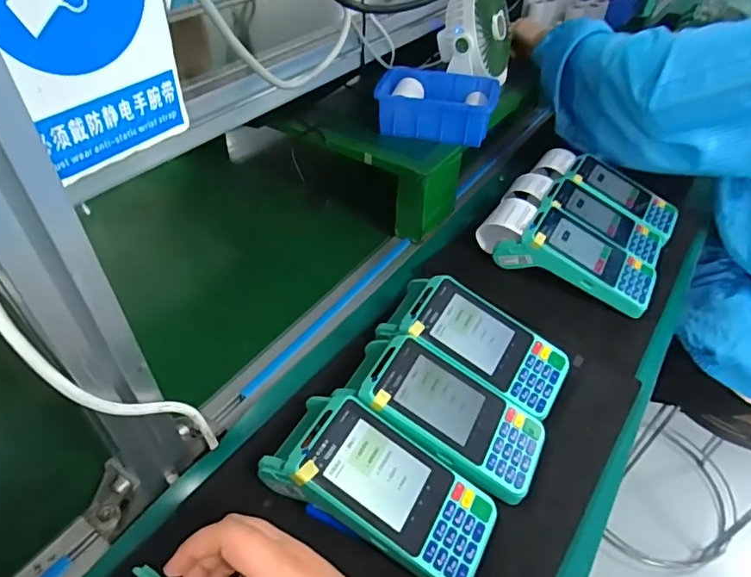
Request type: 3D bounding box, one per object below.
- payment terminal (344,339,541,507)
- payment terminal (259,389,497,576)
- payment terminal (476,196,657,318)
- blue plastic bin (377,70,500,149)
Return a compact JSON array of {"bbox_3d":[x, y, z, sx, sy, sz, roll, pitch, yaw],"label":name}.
[{"bbox_3d":[0.060,0.107,0.418,0.151,0.069,0.083,19,46,18],"label":"payment terminal"},{"bbox_3d":[0.001,0.148,0.372,0.168,0.068,0.082,24,48,23],"label":"payment terminal"},{"bbox_3d":[0.222,-0.042,0.582,0.193,0.068,0.080,20,46,19],"label":"payment terminal"},{"bbox_3d":[0.079,-0.232,0.644,0.142,0.061,0.101,10,44,10],"label":"blue plastic bin"}]

